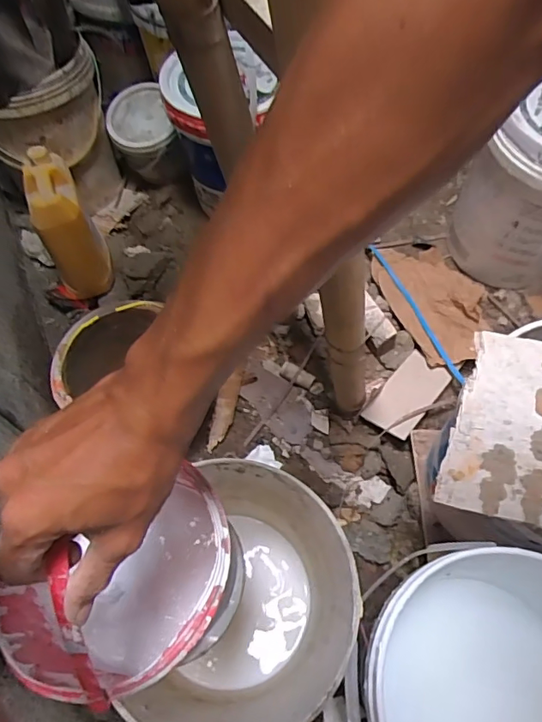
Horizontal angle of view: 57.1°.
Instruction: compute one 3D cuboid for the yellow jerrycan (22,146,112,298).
[{"bbox_3d":[-0.478,-0.329,1.167,0.113,0.271,0.235,-18,61,-8],"label":"yellow jerrycan"}]

